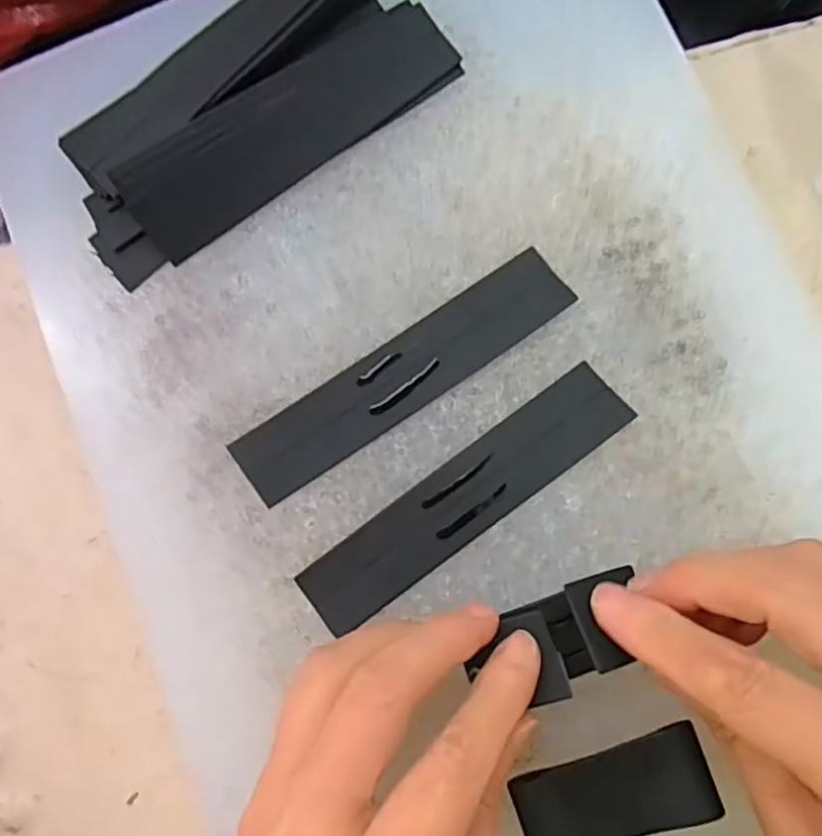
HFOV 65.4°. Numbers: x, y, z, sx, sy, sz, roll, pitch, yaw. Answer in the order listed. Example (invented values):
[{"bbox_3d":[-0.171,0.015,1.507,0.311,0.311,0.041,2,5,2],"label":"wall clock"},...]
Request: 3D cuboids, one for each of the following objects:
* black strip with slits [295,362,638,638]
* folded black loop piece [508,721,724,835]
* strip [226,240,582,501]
[{"bbox_3d":[0.018,0.027,0.214,0.121,0.005,0.025,-37,87,-3],"label":"black strip with slits"},{"bbox_3d":[0.063,0.117,0.199,0.060,0.011,0.026,-20,86,-2],"label":"folded black loop piece"},{"bbox_3d":[-0.003,-0.015,0.224,0.126,0.004,0.026,-34,81,-1],"label":"strip"}]

